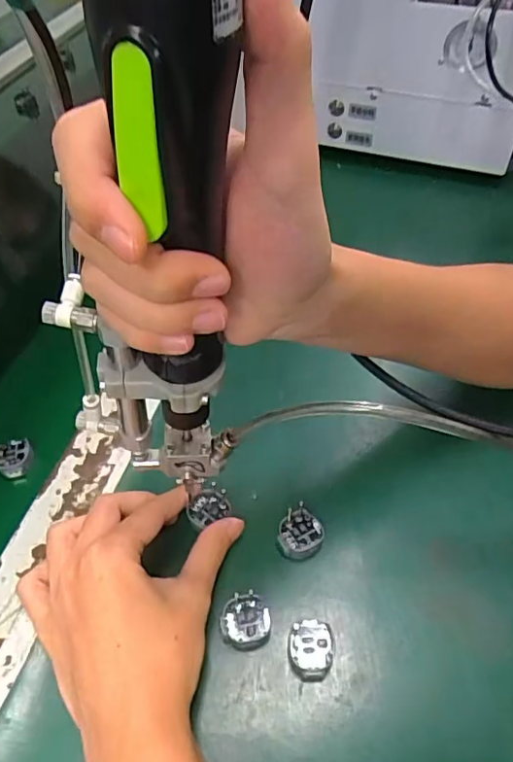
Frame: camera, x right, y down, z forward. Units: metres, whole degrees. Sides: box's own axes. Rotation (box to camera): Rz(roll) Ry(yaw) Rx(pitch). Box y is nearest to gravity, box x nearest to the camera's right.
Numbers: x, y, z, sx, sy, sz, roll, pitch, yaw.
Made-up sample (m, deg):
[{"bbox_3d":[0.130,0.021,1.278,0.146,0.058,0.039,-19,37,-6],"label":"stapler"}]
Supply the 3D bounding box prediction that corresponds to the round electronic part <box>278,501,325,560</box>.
[{"bbox_3d":[0.028,0.096,0.339,0.026,0.012,0.030,23,56,20],"label":"round electronic part"}]

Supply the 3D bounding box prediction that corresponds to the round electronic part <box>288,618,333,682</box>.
[{"bbox_3d":[0.030,0.148,0.300,0.023,0.011,0.029,5,51,6],"label":"round electronic part"}]

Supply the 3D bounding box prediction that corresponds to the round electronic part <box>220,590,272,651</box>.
[{"bbox_3d":[-0.006,0.135,0.305,0.028,0.016,0.026,-1,51,2],"label":"round electronic part"}]

